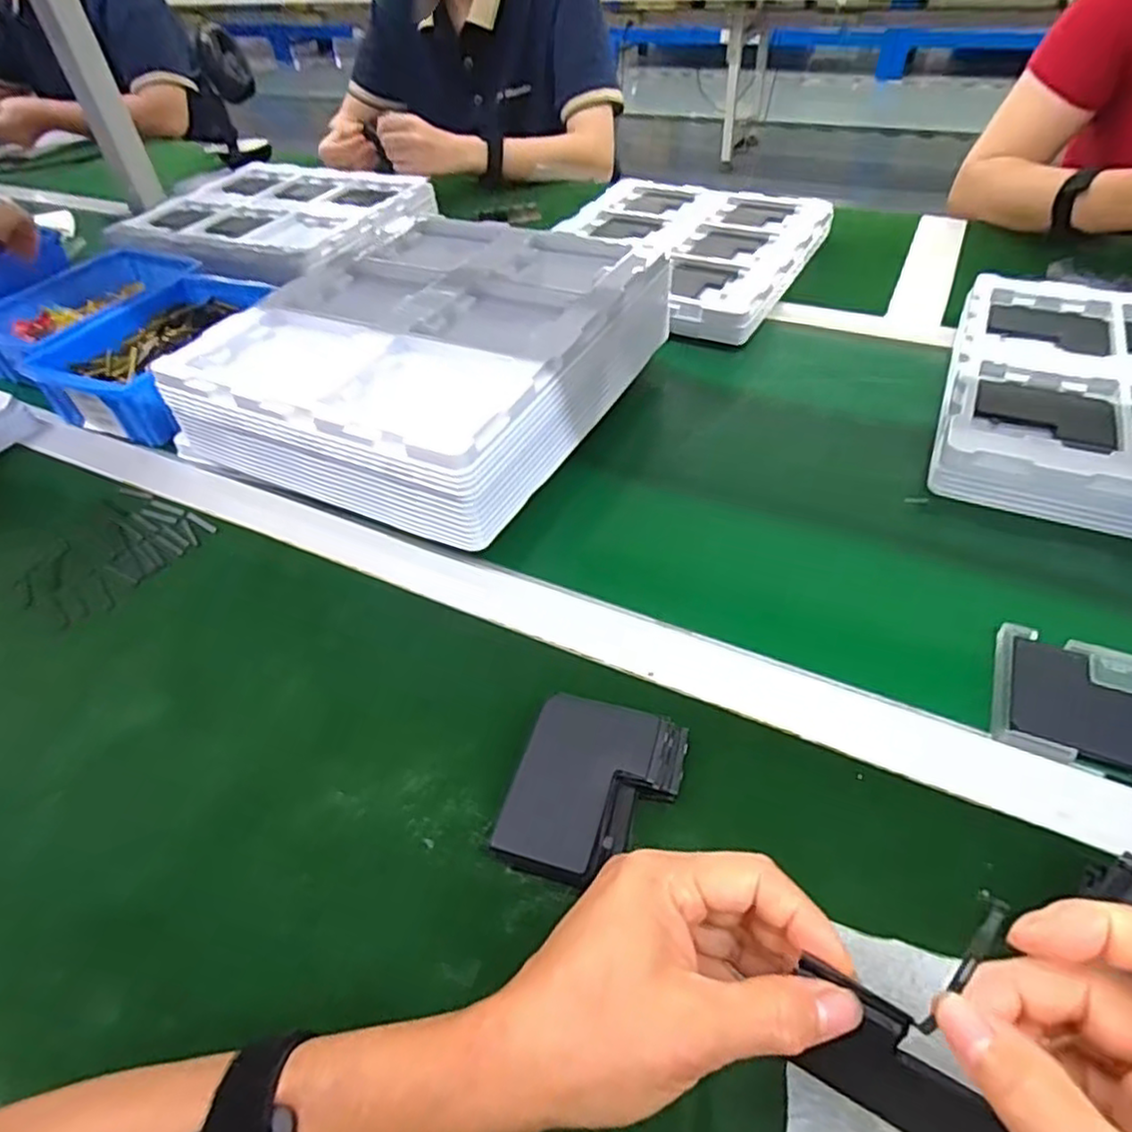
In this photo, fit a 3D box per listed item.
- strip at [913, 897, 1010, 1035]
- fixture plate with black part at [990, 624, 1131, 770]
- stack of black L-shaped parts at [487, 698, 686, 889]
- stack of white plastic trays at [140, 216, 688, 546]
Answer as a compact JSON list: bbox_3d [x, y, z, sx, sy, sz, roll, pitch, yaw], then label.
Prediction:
[{"bbox_3d":[0.116,0.117,0.201,0.006,0.004,0.045,31,94,29],"label":"strip"},{"bbox_3d":[0.285,0.075,0.365,0.102,0.011,0.082,19,50,21],"label":"fixture plate with black part"},{"bbox_3d":[0.014,0.109,0.338,0.074,0.021,0.089,11,48,15],"label":"stack of black L-shaped parts"},{"bbox_3d":[-0.102,-0.167,0.565,0.275,0.100,0.321,21,51,23],"label":"stack of white plastic trays"}]

